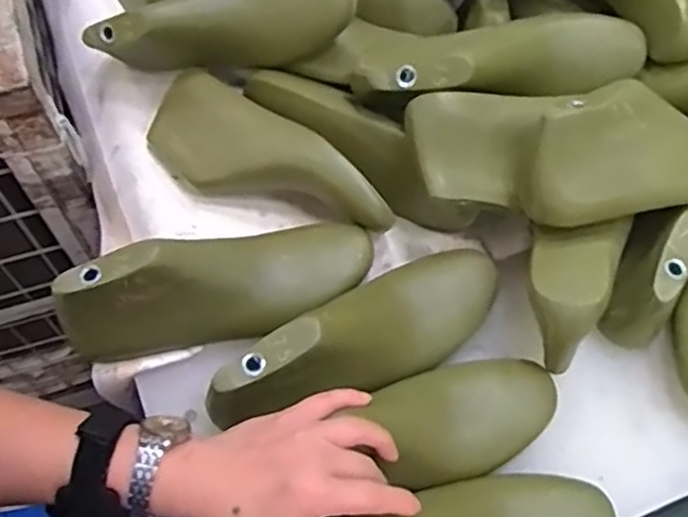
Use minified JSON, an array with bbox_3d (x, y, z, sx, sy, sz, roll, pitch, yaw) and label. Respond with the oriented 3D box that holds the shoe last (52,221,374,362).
[{"bbox_3d":[-0.094,0.018,0.547,0.240,0.071,0.076,-19,64,-11],"label":"shoe last"}]

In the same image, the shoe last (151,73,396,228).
[{"bbox_3d":[-0.069,-0.076,0.614,0.231,0.072,0.080,35,67,16],"label":"shoe last"}]

